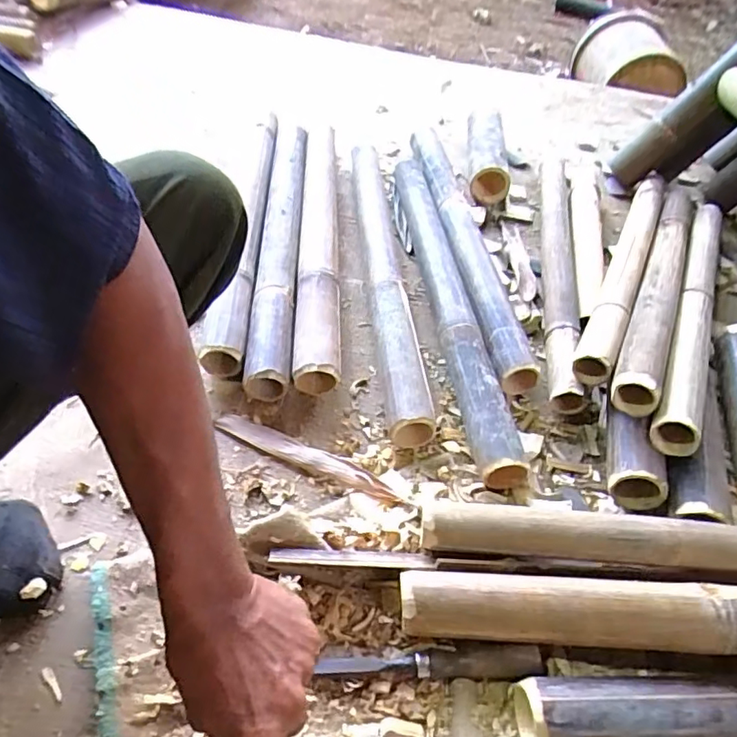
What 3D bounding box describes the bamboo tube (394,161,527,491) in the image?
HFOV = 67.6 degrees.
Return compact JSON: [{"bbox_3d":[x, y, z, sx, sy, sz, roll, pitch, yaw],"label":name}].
[{"bbox_3d":[0.108,-0.121,0.806,0.058,0.056,0.637,-3,50,-8],"label":"bamboo tube"}]

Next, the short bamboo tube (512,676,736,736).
[{"bbox_3d":[0.253,0.291,0.461,0.250,0.059,0.056,2,49,-4],"label":"short bamboo tube"}]

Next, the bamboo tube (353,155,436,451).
[{"bbox_3d":[0.023,-0.157,0.832,0.056,0.061,0.610,-1,50,-7],"label":"bamboo tube"}]

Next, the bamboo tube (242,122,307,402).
[{"bbox_3d":[-0.135,-0.213,0.861,0.060,0.059,0.629,2,49,-5],"label":"bamboo tube"}]

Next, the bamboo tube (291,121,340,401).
[{"bbox_3d":[-0.076,-0.217,0.872,0.060,0.058,0.626,1,49,-5],"label":"bamboo tube"}]

